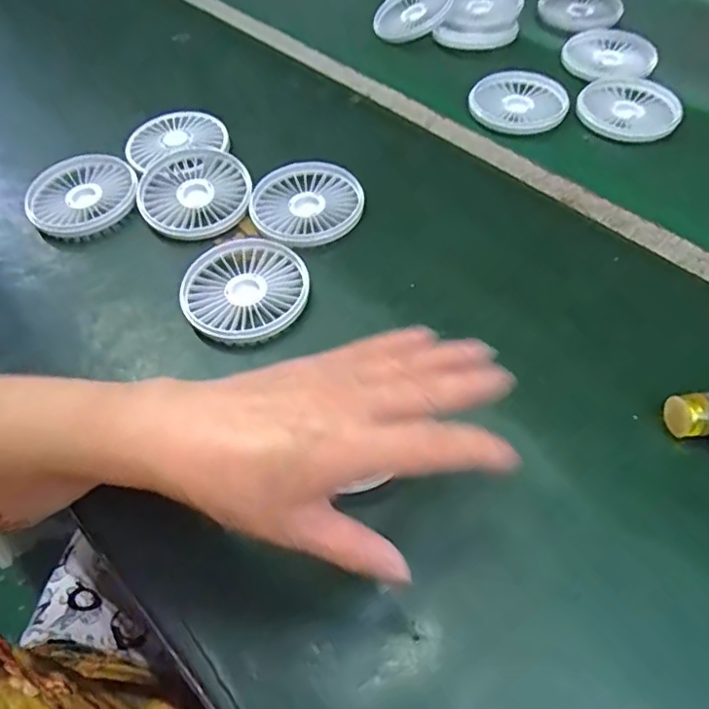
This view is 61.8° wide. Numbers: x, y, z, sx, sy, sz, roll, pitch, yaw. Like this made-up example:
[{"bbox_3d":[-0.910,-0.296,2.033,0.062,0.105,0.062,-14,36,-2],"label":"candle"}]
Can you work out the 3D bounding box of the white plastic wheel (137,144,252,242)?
[{"bbox_3d":[-0.129,-0.133,0.475,0.088,0.017,0.091,-2,53,3],"label":"white plastic wheel"}]

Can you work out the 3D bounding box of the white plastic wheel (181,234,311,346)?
[{"bbox_3d":[-0.075,-0.046,0.422,0.083,0.020,0.093,3,54,6],"label":"white plastic wheel"}]

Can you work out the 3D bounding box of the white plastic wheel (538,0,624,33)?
[{"bbox_3d":[0.256,-0.392,0.671,0.087,0.018,0.087,-1,54,1],"label":"white plastic wheel"}]

